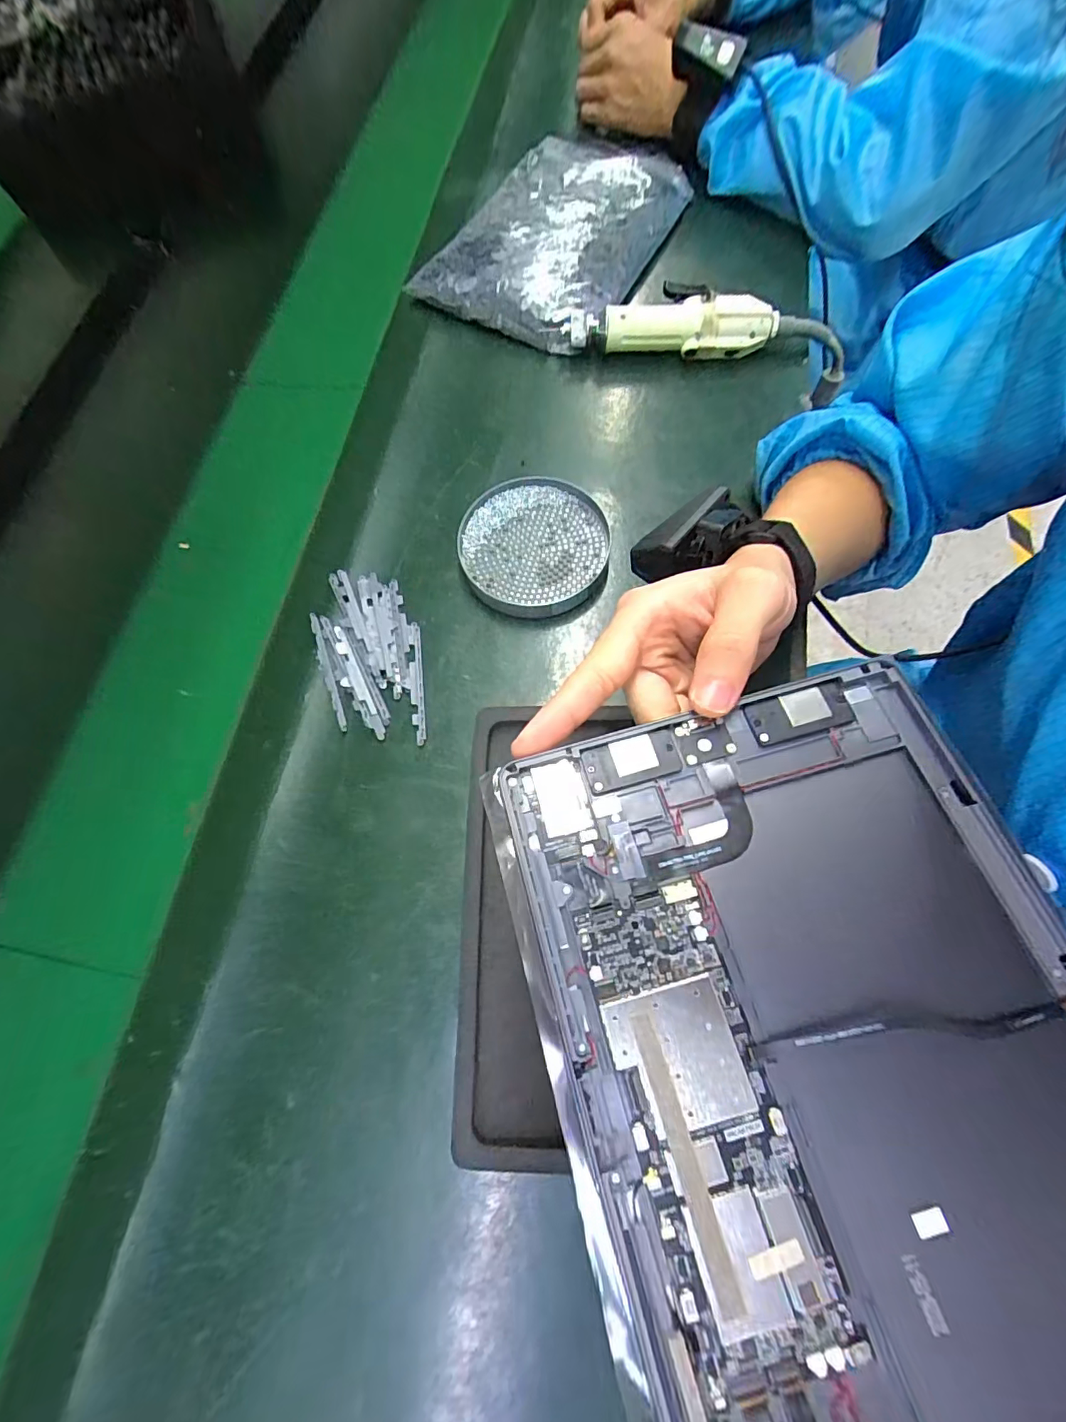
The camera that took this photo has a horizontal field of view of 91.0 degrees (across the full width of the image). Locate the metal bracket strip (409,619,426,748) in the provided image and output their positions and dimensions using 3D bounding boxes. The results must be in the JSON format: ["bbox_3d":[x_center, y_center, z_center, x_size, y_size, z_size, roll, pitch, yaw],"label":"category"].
[{"bbox_3d":[-0.084,-0.022,0.379,0.010,0.004,0.094,-7,72,-2],"label":"metal bracket strip"}]

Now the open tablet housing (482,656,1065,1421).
[{"bbox_3d":[0.096,0.113,0.167,0.174,0.014,0.248,-15,65,-3],"label":"open tablet housing"}]

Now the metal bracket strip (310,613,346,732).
[{"bbox_3d":[-0.149,-0.030,0.379,0.007,0.007,0.092,-19,73,-6],"label":"metal bracket strip"}]

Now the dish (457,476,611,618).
[{"bbox_3d":[0.003,-0.127,0.408,0.115,0.016,0.114,0,72,0],"label":"dish"}]

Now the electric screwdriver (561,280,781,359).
[{"bbox_3d":[0.123,-0.349,0.469,0.184,0.038,0.052,5,72,2],"label":"electric screwdriver"}]

